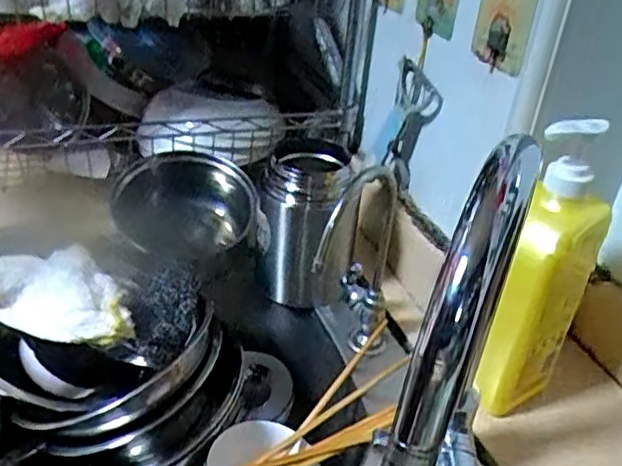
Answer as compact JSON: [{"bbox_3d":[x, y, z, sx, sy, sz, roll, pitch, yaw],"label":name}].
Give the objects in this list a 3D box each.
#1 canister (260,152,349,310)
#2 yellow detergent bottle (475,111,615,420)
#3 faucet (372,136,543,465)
[{"bbox_3d":[-0.008,-0.002,0.714,0.098,0.167,0.080,2,33,-2],"label":"canister"},{"bbox_3d":[0.198,0.042,0.547,0.063,0.275,0.051,18,35,21],"label":"yellow detergent bottle"},{"bbox_3d":[0.087,0.094,0.375,0.041,0.291,0.192,21,37,22],"label":"faucet"}]

